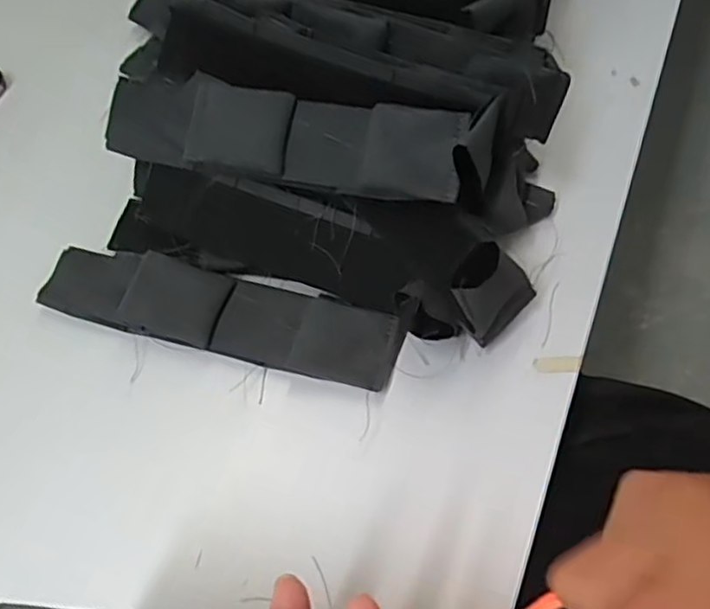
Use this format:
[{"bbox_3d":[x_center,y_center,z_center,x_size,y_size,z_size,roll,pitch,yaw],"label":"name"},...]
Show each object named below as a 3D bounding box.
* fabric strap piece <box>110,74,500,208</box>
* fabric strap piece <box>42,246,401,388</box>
[{"bbox_3d":[-0.035,-0.092,0.357,0.211,0.021,0.052,9,89,11],"label":"fabric strap piece"},{"bbox_3d":[-0.076,0.006,0.380,0.199,0.016,0.047,15,73,5],"label":"fabric strap piece"}]

